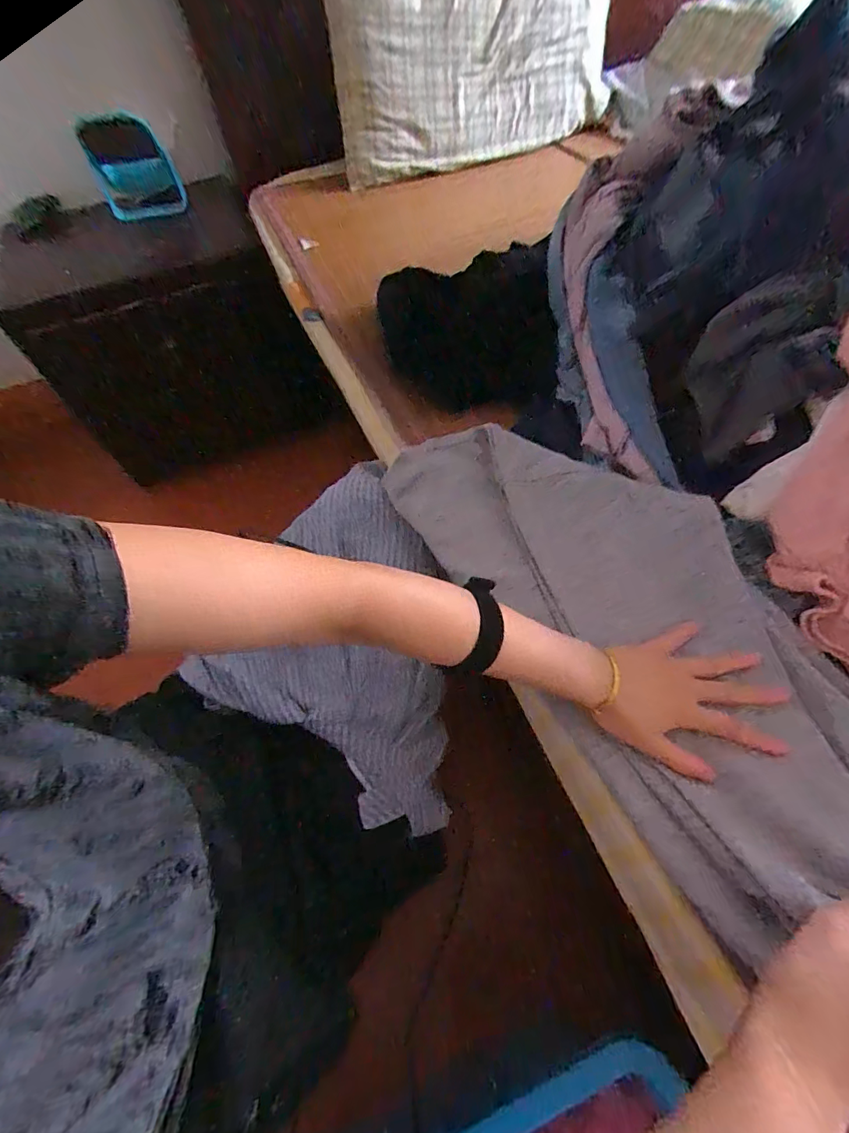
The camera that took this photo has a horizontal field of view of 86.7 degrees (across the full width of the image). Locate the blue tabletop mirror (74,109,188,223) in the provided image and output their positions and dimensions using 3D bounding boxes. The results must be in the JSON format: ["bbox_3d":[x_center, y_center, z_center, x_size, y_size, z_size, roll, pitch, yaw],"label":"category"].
[{"bbox_3d":[-0.633,-0.860,0.975,0.211,0.176,0.063,9,56,17],"label":"blue tabletop mirror"}]

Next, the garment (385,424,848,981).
[{"bbox_3d":[0.196,0.043,0.437,0.245,0.047,0.577,-31,62,-15],"label":"garment"}]

